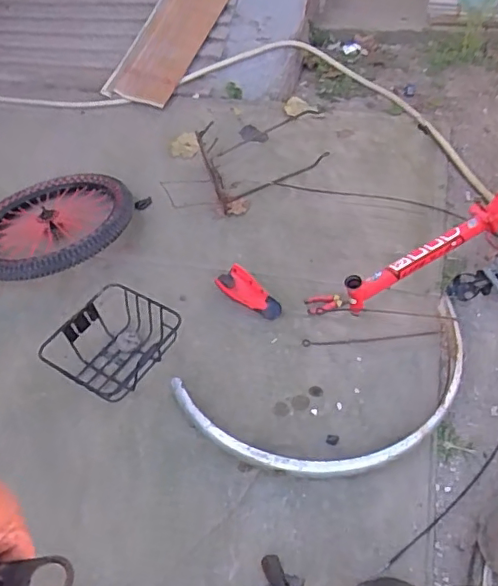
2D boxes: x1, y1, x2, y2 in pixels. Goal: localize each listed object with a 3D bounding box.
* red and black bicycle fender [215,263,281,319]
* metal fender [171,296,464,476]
[{"bbox_3d":[0.001,0.001,1.451,0.079,0.056,0.206,-37,54,-23],"label":"red and black bicycle fender"},{"bbox_3d":[0.193,0.226,1.209,0.677,0.093,0.323,-15,49,-6],"label":"metal fender"}]

